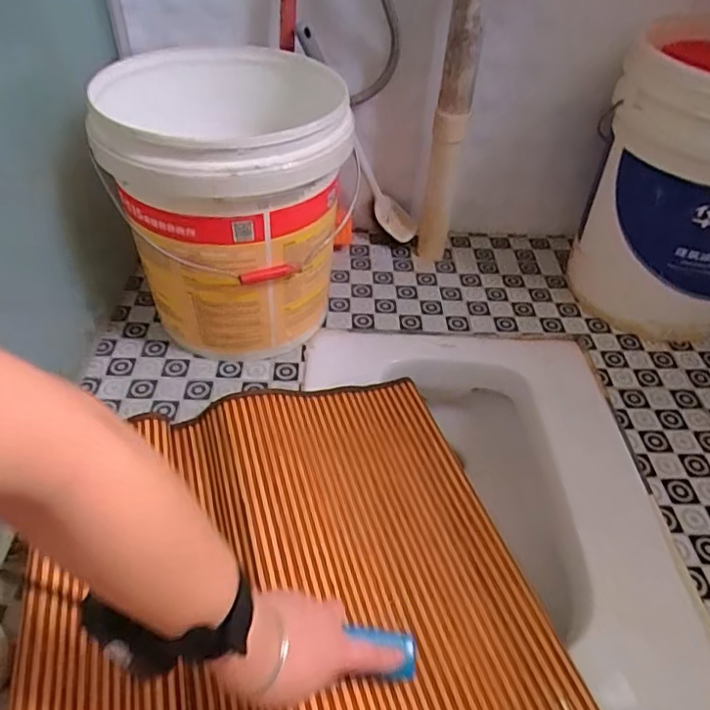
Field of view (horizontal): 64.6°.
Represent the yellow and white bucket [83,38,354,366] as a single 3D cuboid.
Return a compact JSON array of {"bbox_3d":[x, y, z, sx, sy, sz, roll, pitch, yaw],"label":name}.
[{"bbox_3d":[-0.164,-0.199,0.777,0.284,0.331,0.313,-4,45,-7],"label":"yellow and white bucket"}]

